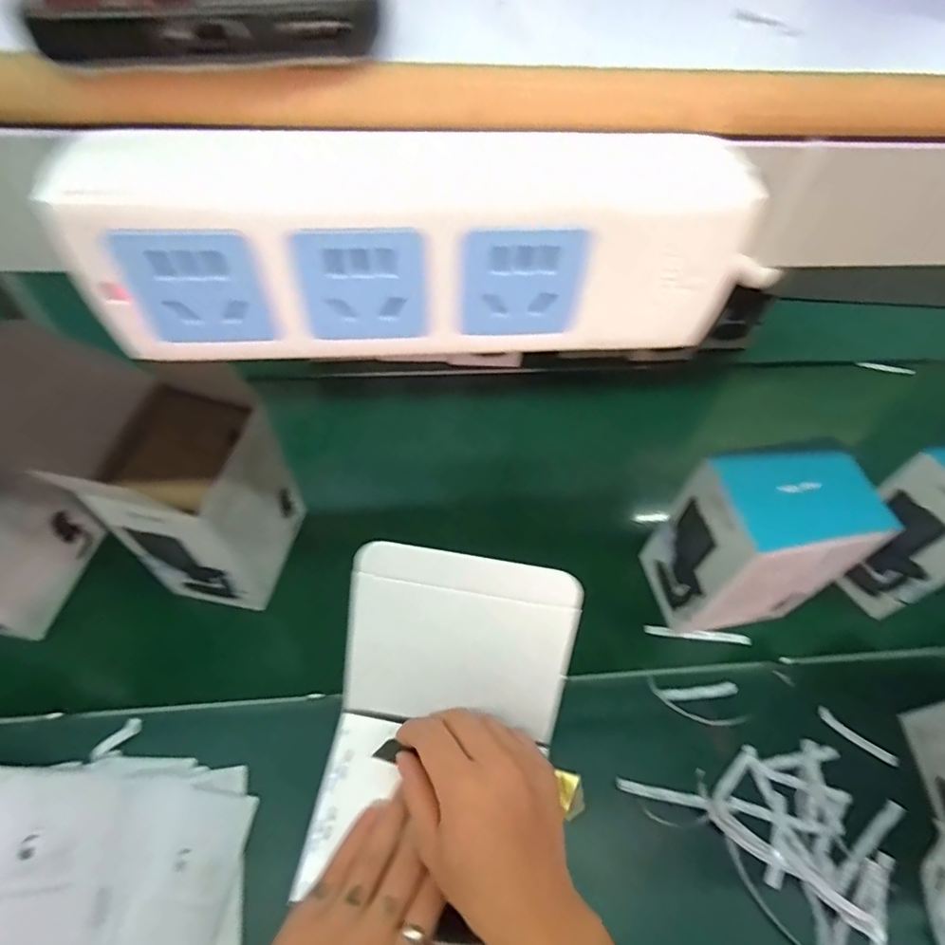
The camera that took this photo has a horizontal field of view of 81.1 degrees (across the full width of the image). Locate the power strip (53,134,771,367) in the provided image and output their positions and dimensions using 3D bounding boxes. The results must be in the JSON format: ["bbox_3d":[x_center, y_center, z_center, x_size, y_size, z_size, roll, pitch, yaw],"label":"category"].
[{"bbox_3d":[-0.012,-0.059,0.148,0.165,0.055,0.025,-3,56,-6],"label":"power strip"}]

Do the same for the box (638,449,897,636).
[{"bbox_3d":[0.317,0.083,0.633,0.152,0.228,0.117,-8,56,-9],"label":"box"}]

